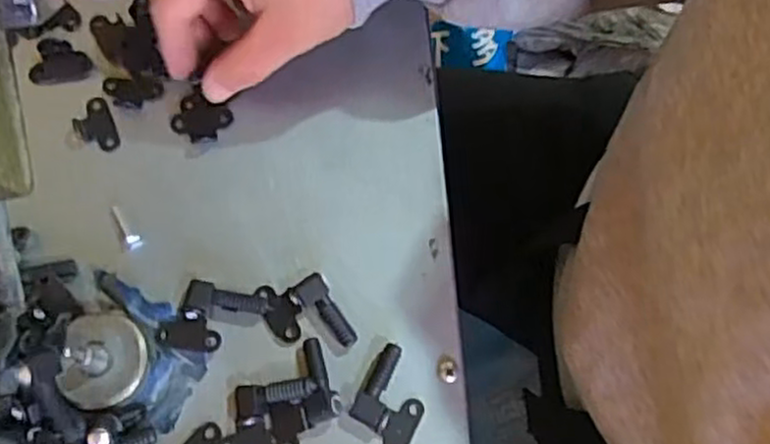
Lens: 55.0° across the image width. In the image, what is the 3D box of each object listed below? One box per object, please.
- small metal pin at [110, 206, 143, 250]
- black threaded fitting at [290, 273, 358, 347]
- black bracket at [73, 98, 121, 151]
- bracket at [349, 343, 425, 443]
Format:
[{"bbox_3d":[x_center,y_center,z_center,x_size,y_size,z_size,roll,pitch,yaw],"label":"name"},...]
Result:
[{"bbox_3d":[-0.120,0.002,0.340,0.009,0.004,0.024,-29,77,-9],"label":"small metal pin"},{"bbox_3d":[-0.026,0.039,0.331,0.014,0.009,0.037,-38,79,-11],"label":"black threaded fitting"},{"bbox_3d":[-0.139,-0.045,0.353,0.019,0.004,0.028,-25,77,-8],"label":"black bracket"},{"bbox_3d":[0.003,0.079,0.322,0.029,0.009,0.045,25,75,5],"label":"bracket"}]

